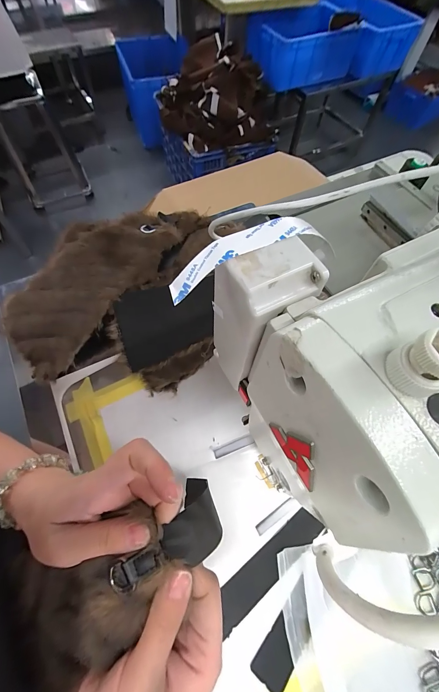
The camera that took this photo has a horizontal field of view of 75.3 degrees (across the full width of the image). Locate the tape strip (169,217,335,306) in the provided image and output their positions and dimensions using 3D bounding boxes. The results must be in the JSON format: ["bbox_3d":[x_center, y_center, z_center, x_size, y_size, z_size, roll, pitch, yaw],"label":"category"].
[{"bbox_3d":[0.014,-0.051,0.160,0.090,0.022,0.018,-21,66,-12],"label":"tape strip"}]

